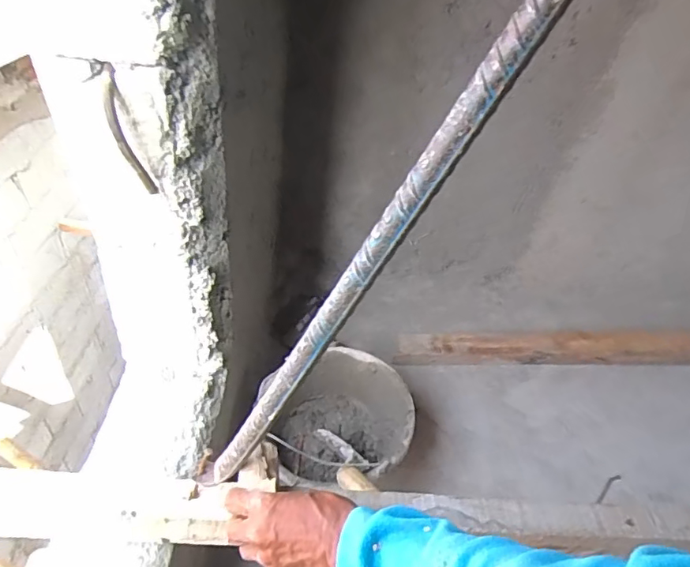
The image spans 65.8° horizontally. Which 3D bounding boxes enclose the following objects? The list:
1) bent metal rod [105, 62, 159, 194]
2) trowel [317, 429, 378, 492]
[{"bbox_3d":[-0.193,-0.129,0.469,0.010,0.117,0.026,4,38,15],"label":"bent metal rod"},{"bbox_3d":[0.003,0.252,0.749,0.062,0.038,0.178,-2,8,-9],"label":"trowel"}]

